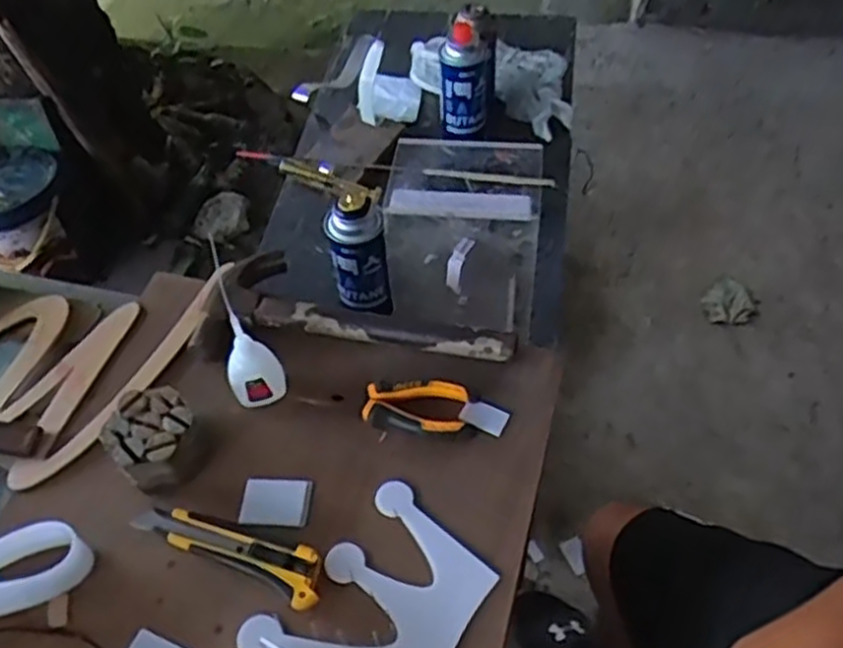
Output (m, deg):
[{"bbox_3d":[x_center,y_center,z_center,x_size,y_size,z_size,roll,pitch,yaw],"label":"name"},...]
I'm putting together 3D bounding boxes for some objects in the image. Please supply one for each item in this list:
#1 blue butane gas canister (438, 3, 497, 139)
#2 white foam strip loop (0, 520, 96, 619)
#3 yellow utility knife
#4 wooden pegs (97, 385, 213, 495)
[{"bbox_3d":[0.060,-0.346,1.084,0.071,0.146,0.081,10,54,9],"label":"blue butane gas canister"},{"bbox_3d":[-0.318,0.193,0.584,0.129,0.050,0.042,-21,54,-11],"label":"white foam strip loop"},{"bbox_3d":[-0.146,0.170,0.601,0.159,0.014,0.041,20,57,18],"label":"yellow utility knife"},{"bbox_3d":[-0.218,0.094,0.642,0.075,0.049,0.074,-2,53,3],"label":"wooden pegs"}]

